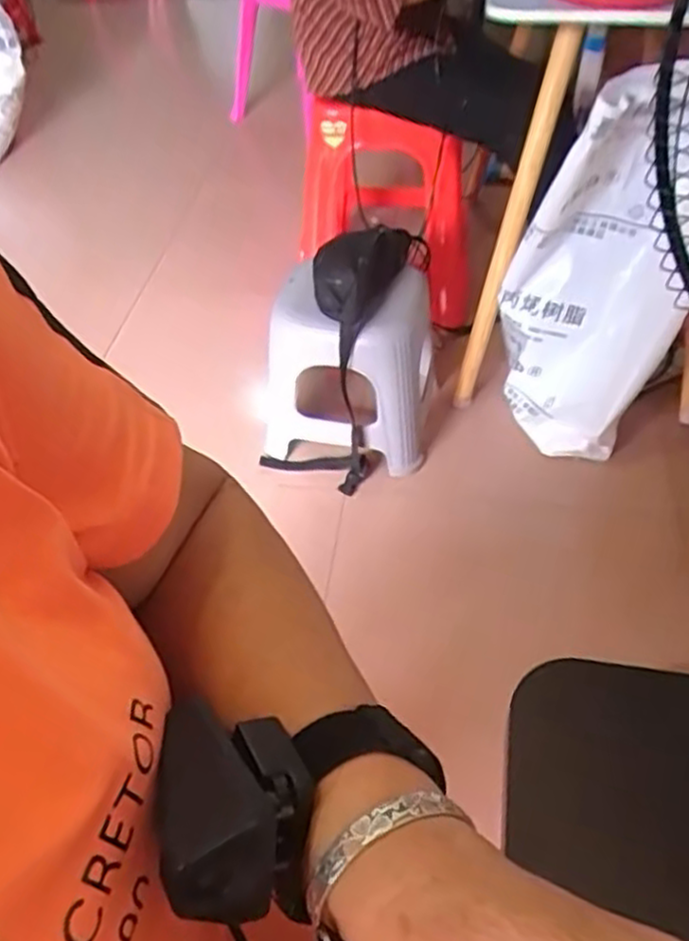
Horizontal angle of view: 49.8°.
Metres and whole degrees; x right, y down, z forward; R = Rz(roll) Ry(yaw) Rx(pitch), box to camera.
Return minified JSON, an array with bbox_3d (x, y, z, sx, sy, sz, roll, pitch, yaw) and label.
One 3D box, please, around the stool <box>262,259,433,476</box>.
[{"bbox_3d":[0.031,-0.202,1.431,0.290,0.345,0.282,14,49,16],"label":"stool"}]

